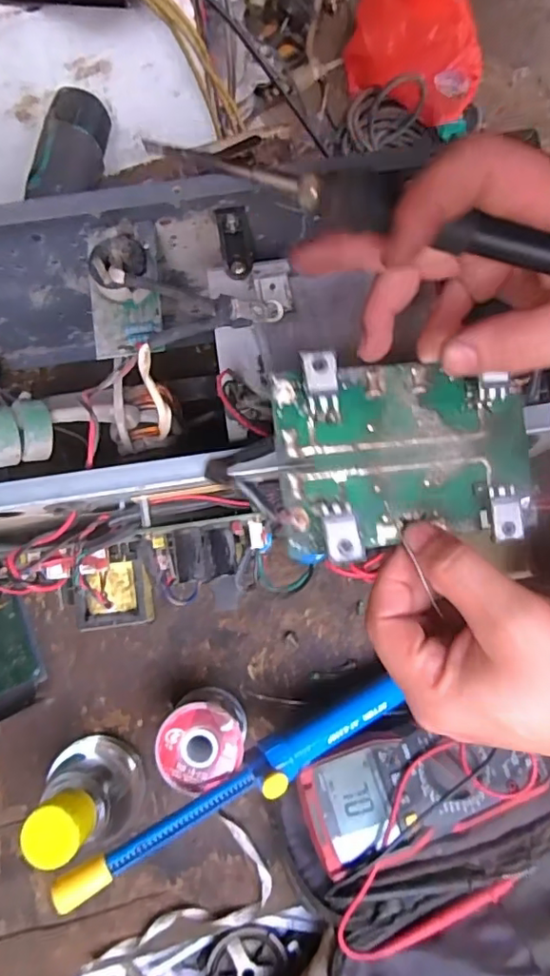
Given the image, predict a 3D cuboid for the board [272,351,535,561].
[{"bbox_3d":[0.065,-0.016,0.265,0.126,0.015,0.086,-4,89,-12],"label":"board"}]

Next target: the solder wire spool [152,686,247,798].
[{"bbox_3d":[-0.058,0.196,0.448,0.059,0.071,0.061,0,80,1],"label":"solder wire spool"}]

